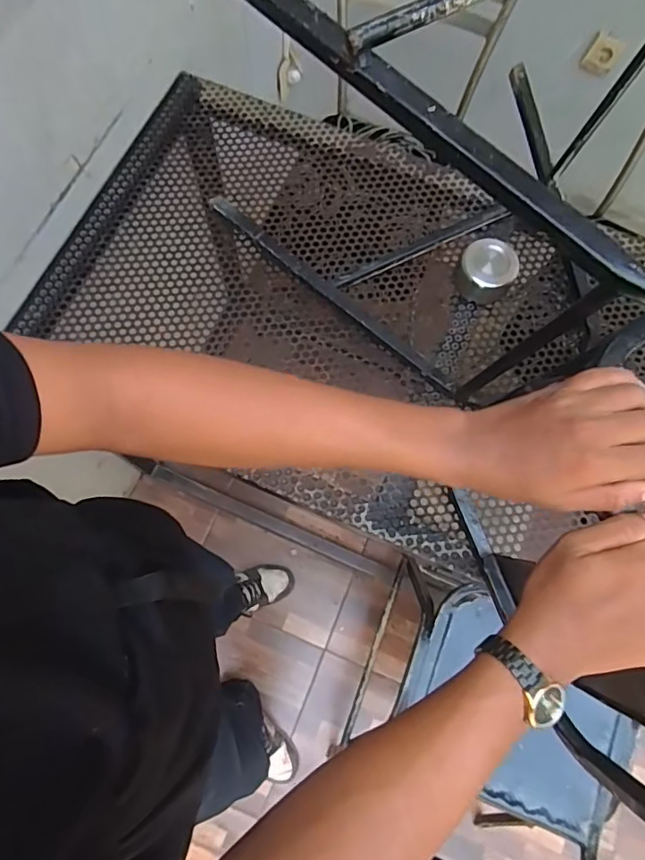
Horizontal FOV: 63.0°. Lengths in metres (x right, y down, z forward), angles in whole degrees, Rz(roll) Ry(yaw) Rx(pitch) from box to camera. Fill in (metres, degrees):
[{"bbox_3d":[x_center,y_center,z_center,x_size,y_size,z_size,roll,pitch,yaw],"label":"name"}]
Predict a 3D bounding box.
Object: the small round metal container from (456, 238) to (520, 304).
[{"bbox_3d":[0.239,-0.231,0.770,0.077,0.064,0.071,28,74,7],"label":"small round metal container"}]

